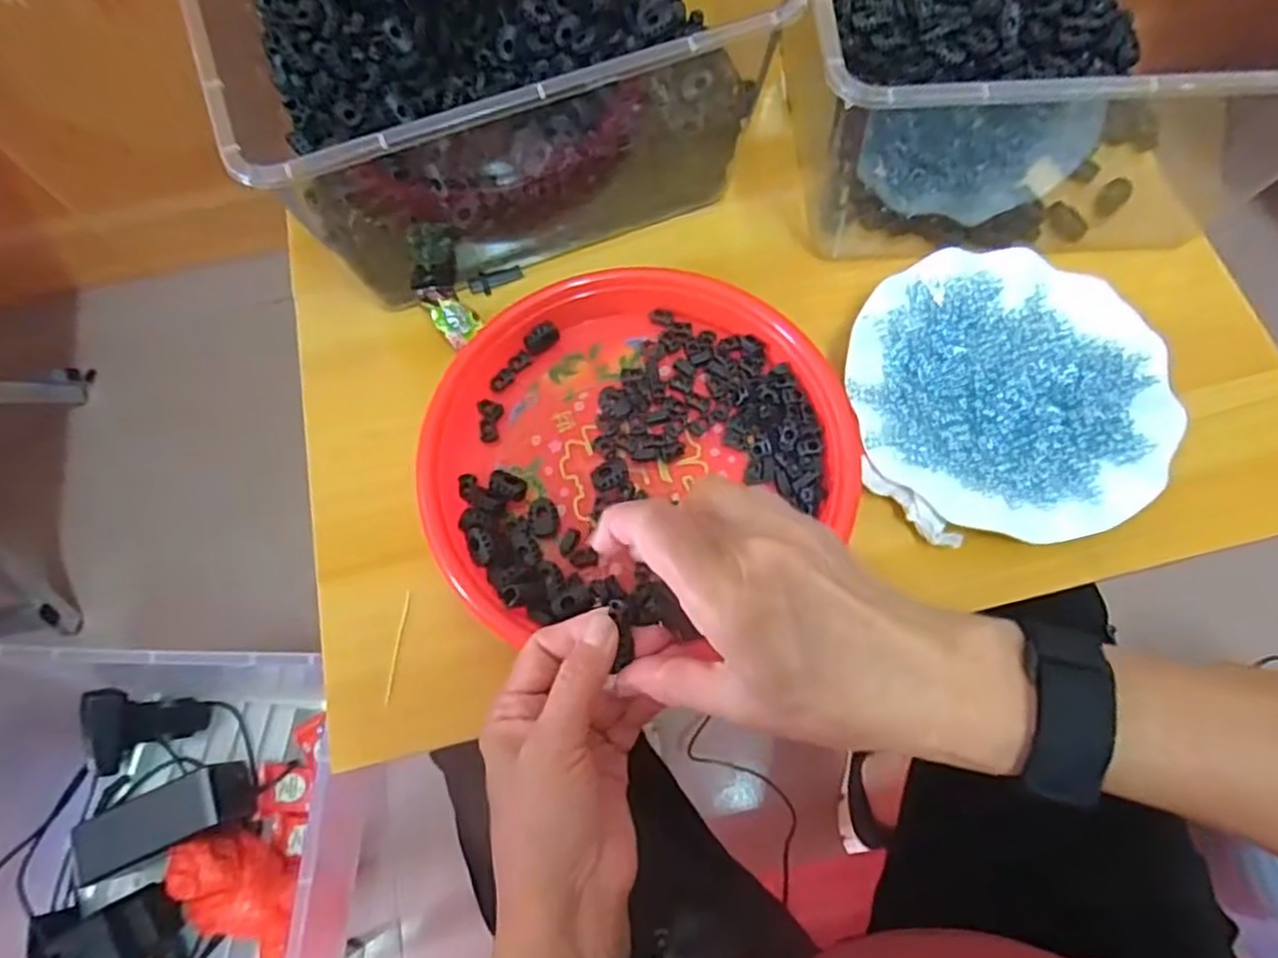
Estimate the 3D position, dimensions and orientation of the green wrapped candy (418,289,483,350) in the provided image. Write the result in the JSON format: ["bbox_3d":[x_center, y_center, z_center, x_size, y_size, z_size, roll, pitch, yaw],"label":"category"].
[{"bbox_3d":[-0.116,-0.102,0.448,0.026,0.018,0.044,-31,72,-9],"label":"green wrapped candy"}]

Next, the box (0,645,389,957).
[{"bbox_3d":[-0.372,0.288,0.566,0.297,0.155,0.282,-1,70,1],"label":"box"}]

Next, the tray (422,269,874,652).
[{"bbox_3d":[-0.010,-0.021,0.411,0.229,0.028,0.213,0,70,1],"label":"tray"}]

